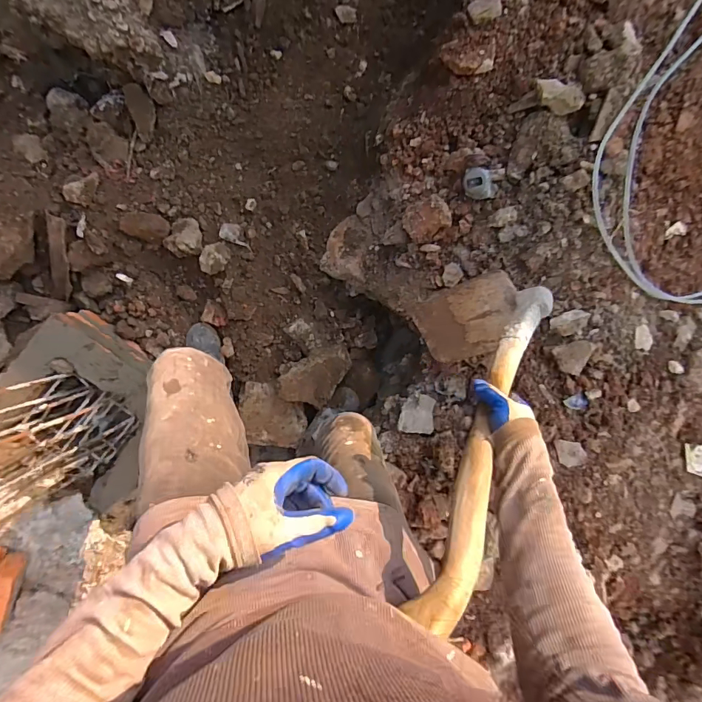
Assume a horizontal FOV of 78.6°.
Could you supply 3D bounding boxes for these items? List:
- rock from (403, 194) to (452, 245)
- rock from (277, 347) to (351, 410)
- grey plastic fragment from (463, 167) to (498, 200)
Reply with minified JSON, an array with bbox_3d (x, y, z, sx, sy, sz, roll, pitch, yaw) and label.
[{"bbox_3d":[0.175,-0.301,0.976,0.101,0.059,0.094,0,94,-7],"label":"rock"},{"bbox_3d":[-0.090,0.080,1.222,0.209,0.066,0.138,-37,97,-4],"label":"rock"},{"bbox_3d":[0.282,-0.365,0.943,0.063,0.041,0.079,-40,97,-3],"label":"grey plastic fragment"}]

